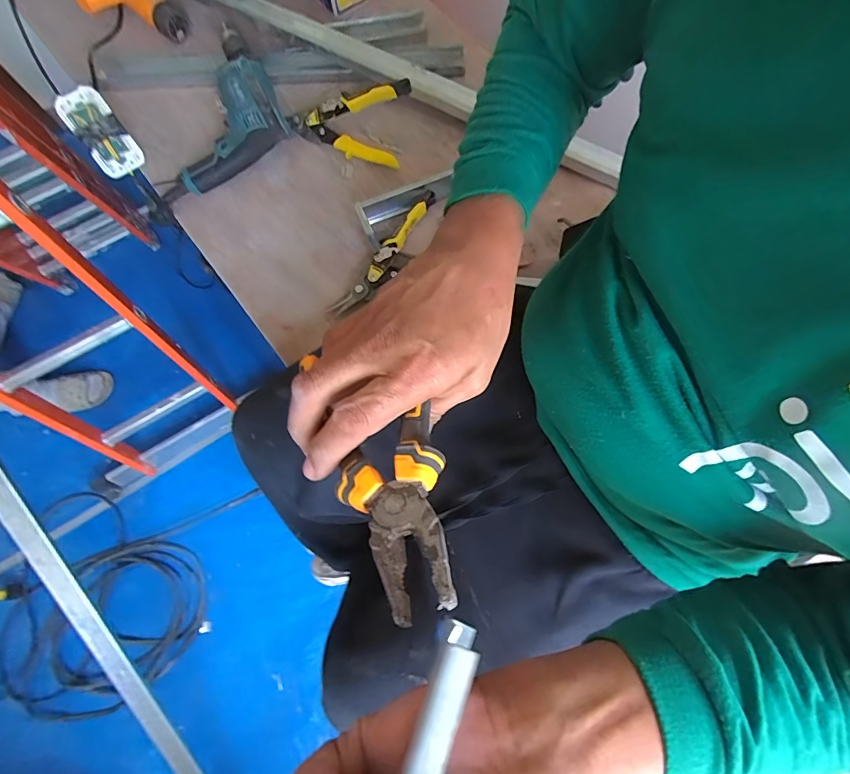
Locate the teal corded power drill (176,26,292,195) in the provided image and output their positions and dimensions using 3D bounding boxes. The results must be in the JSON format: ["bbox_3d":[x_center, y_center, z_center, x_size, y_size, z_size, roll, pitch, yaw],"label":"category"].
[{"bbox_3d":[-0.328,-0.435,0.671,0.196,0.089,0.180,-29,76,-8],"label":"teal corded power drill"}]

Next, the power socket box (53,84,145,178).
[{"bbox_3d":[-0.514,-0.403,0.673,0.070,0.089,0.082,-35,77,-10],"label":"power socket box"}]

